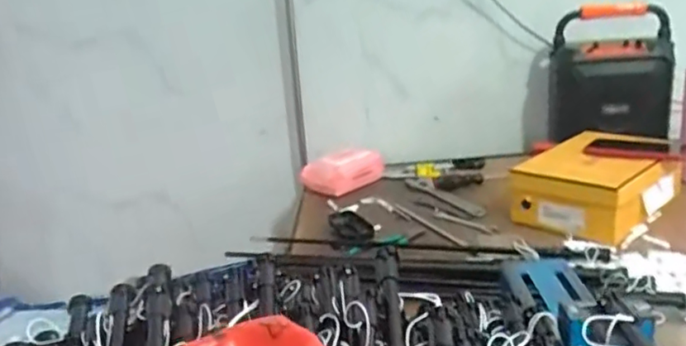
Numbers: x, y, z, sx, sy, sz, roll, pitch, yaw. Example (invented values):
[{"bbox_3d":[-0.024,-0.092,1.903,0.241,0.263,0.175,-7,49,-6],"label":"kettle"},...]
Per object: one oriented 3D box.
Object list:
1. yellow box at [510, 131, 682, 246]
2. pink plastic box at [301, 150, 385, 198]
[{"bbox_3d":[0.490,0.011,1.094,0.218,0.097,0.359,12,25,43],"label":"yellow box"},{"bbox_3d":[0.005,-0.005,1.325,0.177,0.069,0.097,-17,21,-32],"label":"pink plastic box"}]

